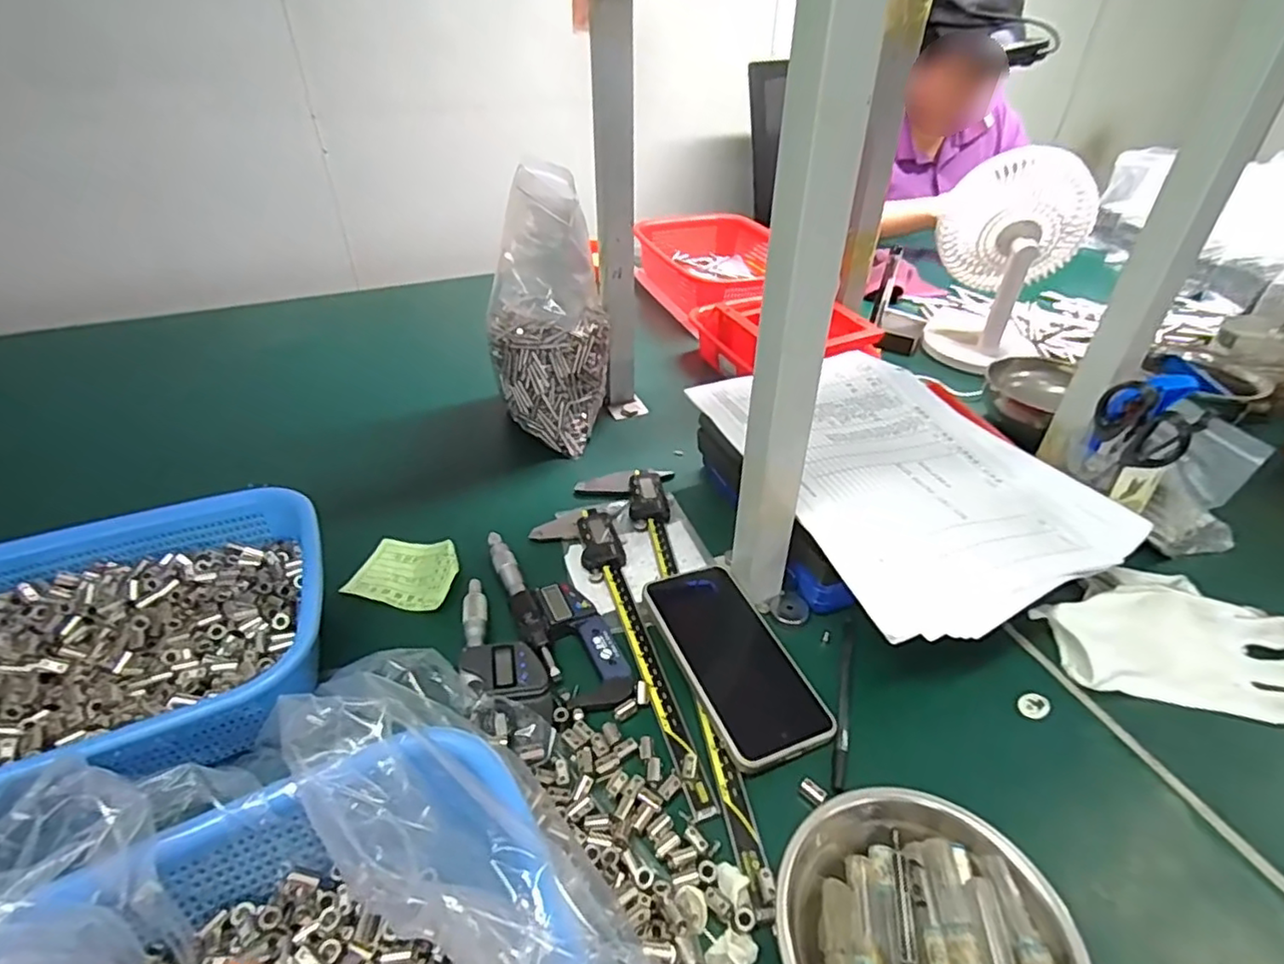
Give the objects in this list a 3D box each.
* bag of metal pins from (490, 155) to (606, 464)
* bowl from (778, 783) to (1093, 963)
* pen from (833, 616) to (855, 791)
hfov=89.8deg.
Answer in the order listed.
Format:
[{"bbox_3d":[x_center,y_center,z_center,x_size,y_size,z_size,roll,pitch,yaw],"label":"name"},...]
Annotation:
[{"bbox_3d":[-0.087,-0.166,0.632,0.116,0.235,0.114,25,44,29],"label":"bag of metal pins"},{"bbox_3d":[0.128,0.215,0.300,0.121,0.051,0.127,0,38,0],"label":"bowl"},{"bbox_3d":[0.133,0.139,0.421,0.008,0.005,0.126,11,39,14],"label":"pen"}]

